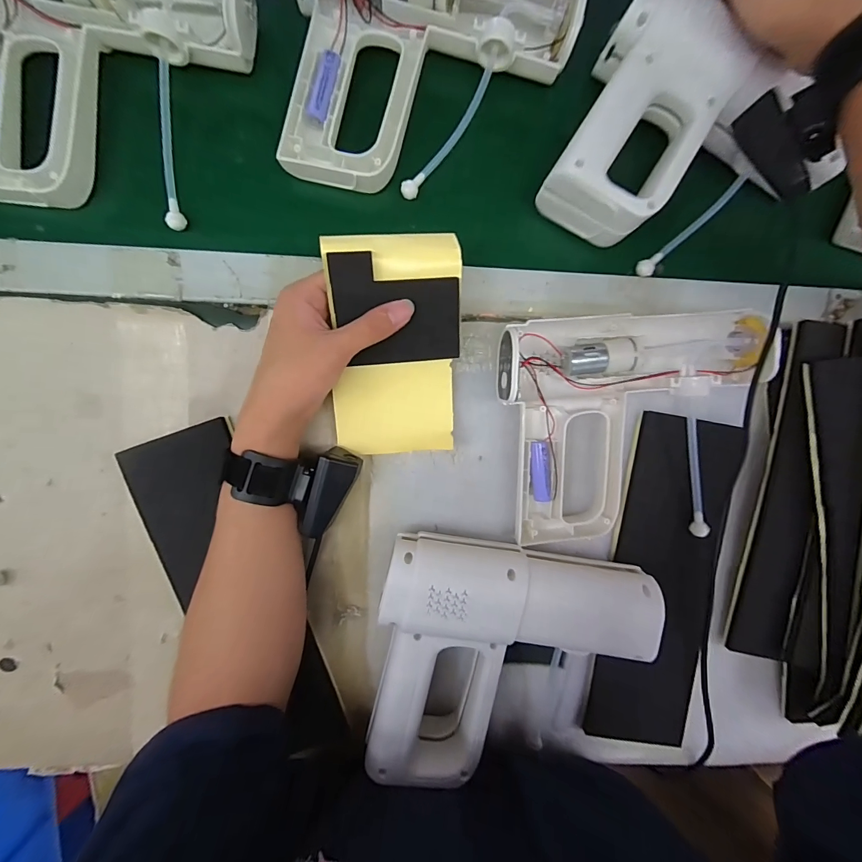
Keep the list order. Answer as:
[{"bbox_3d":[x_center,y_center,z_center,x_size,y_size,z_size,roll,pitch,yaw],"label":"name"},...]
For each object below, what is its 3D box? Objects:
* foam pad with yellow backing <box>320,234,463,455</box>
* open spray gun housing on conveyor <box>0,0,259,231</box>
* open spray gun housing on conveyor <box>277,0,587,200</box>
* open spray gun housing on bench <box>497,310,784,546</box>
[{"bbox_3d":[-0.027,-0.059,0.306,0.097,0.011,0.167,-3,115,-11],"label":"foam pad with yellow backing"},{"bbox_3d":[-0.247,-0.262,0.292,0.212,0.051,0.179,2,93,-4],"label":"open spray gun housing on conveyor"},{"bbox_3d":[-0.001,-0.281,0.304,0.208,0.042,0.178,8,92,-4],"label":"open spray gun housing on conveyor"},{"bbox_3d":[0.166,-0.002,0.332,0.210,0.051,0.188,-3,93,-4],"label":"open spray gun housing on bench"}]

